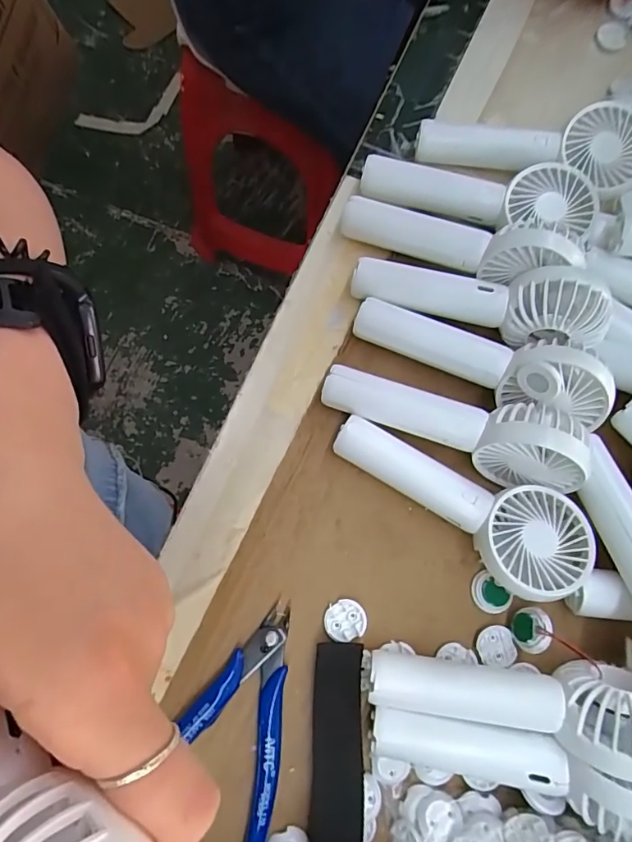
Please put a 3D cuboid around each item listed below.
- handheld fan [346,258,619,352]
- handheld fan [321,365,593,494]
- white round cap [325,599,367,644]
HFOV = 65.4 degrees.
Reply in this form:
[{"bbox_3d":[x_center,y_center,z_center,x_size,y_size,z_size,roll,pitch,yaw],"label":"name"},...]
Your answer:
[{"bbox_3d":[0.090,-0.069,0.284,0.138,0.053,0.034,14,77,2],"label":"handheld fan"},{"bbox_3d":[0.073,-0.001,0.267,0.140,0.054,0.038,19,77,3],"label":"handheld fan"},{"bbox_3d":[0.016,0.107,0.264,0.022,0.004,0.021,-4,77,-2],"label":"white round cap"}]

